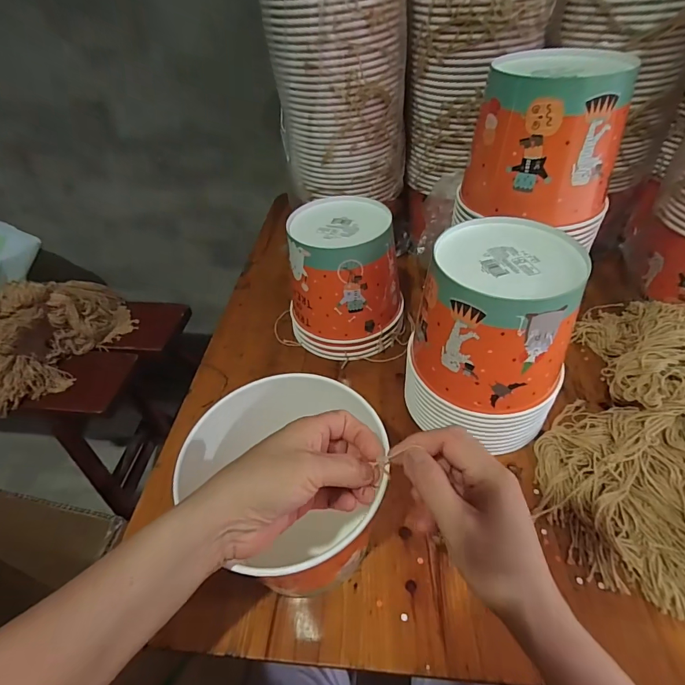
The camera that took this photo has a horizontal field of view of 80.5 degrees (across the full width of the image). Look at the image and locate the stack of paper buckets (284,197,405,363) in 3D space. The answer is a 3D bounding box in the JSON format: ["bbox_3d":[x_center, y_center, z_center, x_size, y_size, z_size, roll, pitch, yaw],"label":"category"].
[{"bbox_3d":[0.008,-0.084,0.549,0.147,0.173,0.137,8,46,12],"label":"stack of paper buckets"}]

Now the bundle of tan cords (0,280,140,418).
[{"bbox_3d":[-0.625,-0.018,0.839,0.150,0.172,0.366,24,51,26],"label":"bundle of tan cords"}]

